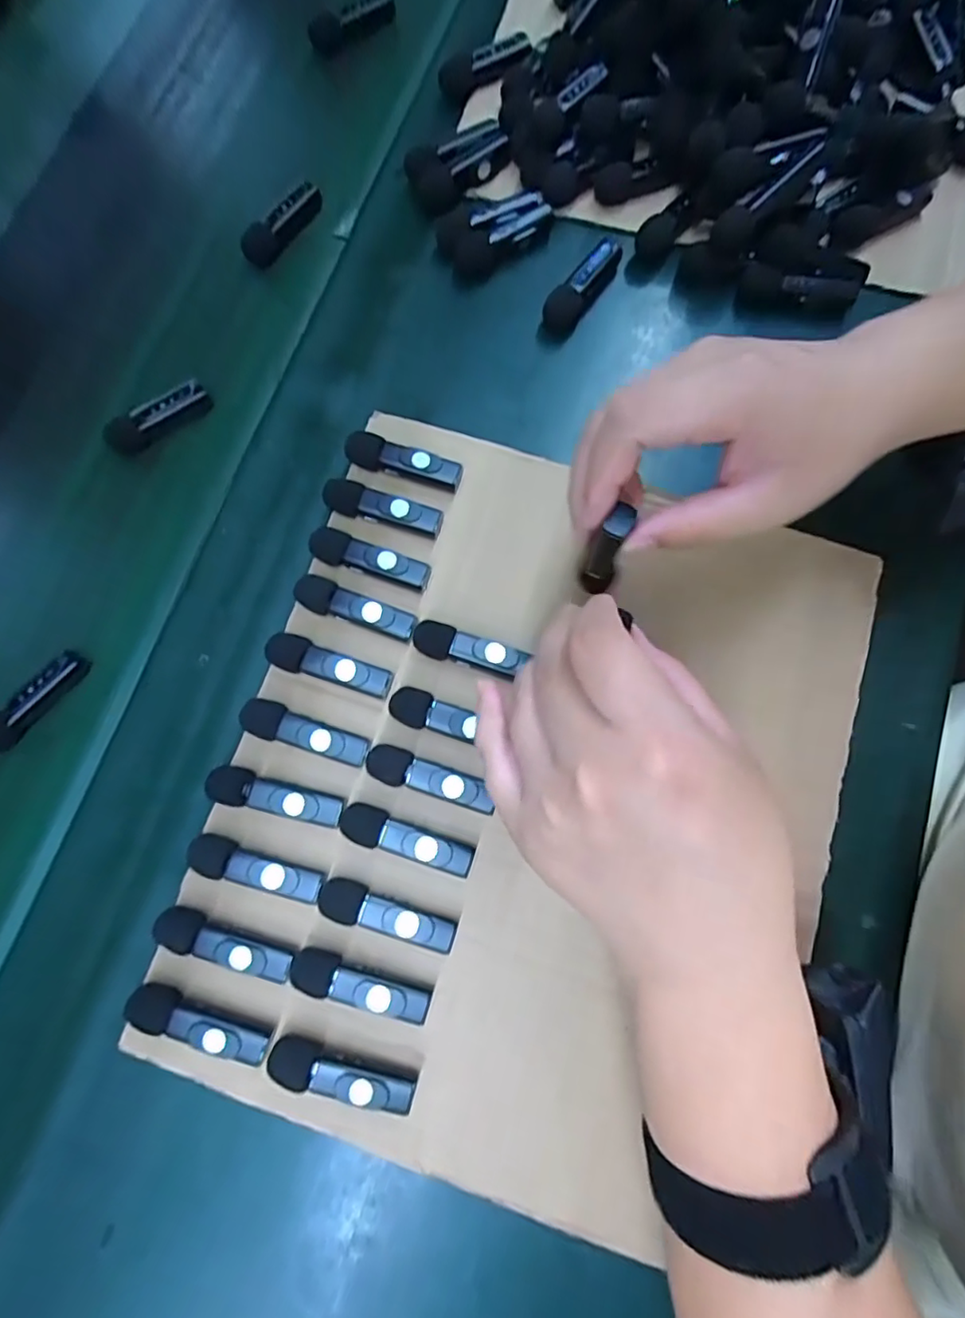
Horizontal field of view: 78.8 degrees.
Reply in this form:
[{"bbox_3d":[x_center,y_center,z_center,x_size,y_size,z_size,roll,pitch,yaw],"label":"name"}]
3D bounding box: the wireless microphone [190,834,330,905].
[{"bbox_3d":[-0.108,0.100,0.280,0.065,0.014,0.017,17,79,5],"label":"wireless microphone"}]

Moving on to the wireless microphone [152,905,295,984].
[{"bbox_3d":[-0.119,0.132,0.273,0.064,0.015,0.016,19,79,5],"label":"wireless microphone"}]

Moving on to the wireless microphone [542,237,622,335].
[{"bbox_3d":[0.063,-0.226,0.353,0.020,0.018,0.069,36,81,8],"label":"wireless microphone"}]

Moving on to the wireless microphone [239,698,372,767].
[{"bbox_3d":[-0.088,0.038,0.296,0.064,0.018,0.017,18,79,5],"label":"wireless microphone"}]

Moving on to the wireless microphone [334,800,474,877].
[{"bbox_3d":[-0.036,0.087,0.283,0.065,0.014,0.017,17,79,5],"label":"wireless microphone"}]

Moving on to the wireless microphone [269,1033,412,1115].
[{"bbox_3d":[-0.063,0.185,0.263,0.065,0.017,0.015,14,79,4],"label":"wireless microphone"}]

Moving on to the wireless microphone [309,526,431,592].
[{"bbox_3d":[-0.060,-0.053,0.316,0.065,0.017,0.018,16,79,5],"label":"wireless microphone"}]

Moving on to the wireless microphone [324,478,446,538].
[{"bbox_3d":[-0.054,-0.081,0.319,0.062,0.018,0.017,17,79,5],"label":"wireless microphone"}]

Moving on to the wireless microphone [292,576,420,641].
[{"bbox_3d":[-0.067,-0.025,0.310,0.065,0.017,0.018,21,79,6],"label":"wireless microphone"}]

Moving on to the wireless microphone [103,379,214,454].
[{"bbox_3d":[-0.195,-0.146,0.355,0.063,0.020,0.021,-37,80,-6],"label":"wireless microphone"}]

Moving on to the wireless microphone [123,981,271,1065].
[{"bbox_3d":[-0.128,0.165,0.267,0.064,0.016,0.017,17,79,5],"label":"wireless microphone"}]

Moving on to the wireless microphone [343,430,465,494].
[{"bbox_3d":[-0.043,-0.109,0.327,0.064,0.017,0.016,17,79,5],"label":"wireless microphone"}]

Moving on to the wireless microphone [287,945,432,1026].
[{"bbox_3d":[-0.056,0.149,0.271,0.065,0.017,0.017,15,79,5],"label":"wireless microphone"}]

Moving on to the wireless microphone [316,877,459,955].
[{"bbox_3d":[-0.045,0.120,0.277,0.065,0.016,0.017,17,79,5],"label":"wireless microphone"}]

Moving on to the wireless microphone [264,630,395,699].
[{"bbox_3d":[-0.078,0.004,0.303,0.065,0.018,0.018,19,79,5],"label":"wireless microphone"}]

